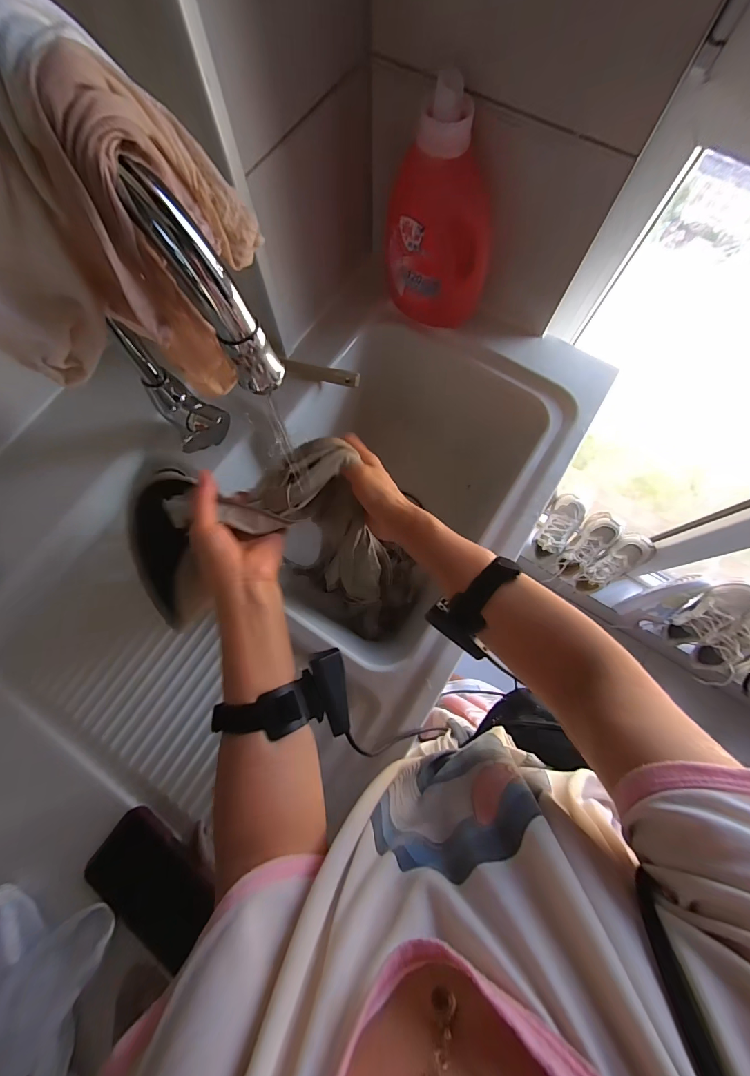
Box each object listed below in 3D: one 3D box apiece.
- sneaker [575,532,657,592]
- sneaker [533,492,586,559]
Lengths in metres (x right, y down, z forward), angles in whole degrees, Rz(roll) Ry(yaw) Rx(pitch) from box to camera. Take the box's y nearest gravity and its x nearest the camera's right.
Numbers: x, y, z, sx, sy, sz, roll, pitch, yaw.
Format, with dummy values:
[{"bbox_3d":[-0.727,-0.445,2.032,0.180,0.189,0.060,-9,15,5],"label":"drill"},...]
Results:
[{"bbox_3d":[0.676,0.083,1.122,0.082,0.093,0.241,46,123,10],"label":"sneaker"},{"bbox_3d":[0.544,-0.031,1.149,0.096,0.222,0.088,19,34,4],"label":"sneaker"}]

